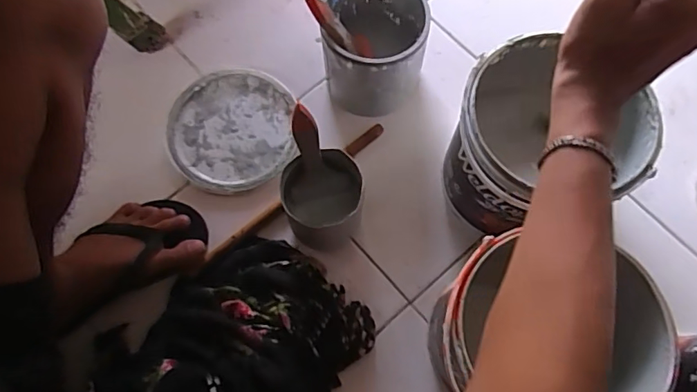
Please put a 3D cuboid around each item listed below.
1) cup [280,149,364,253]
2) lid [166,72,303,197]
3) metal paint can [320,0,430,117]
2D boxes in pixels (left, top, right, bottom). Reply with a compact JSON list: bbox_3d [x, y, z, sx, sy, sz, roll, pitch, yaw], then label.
[{"bbox_3d":[-0.027,0.006,0.583,0.095,0.122,0.085,-25,73,-6],"label":"cup"},{"bbox_3d":[-0.153,-0.089,0.668,0.157,0.018,0.170,-1,72,2],"label":"lid"},{"bbox_3d":[0.034,-0.190,0.640,0.115,0.132,0.129,3,72,3],"label":"metal paint can"}]

